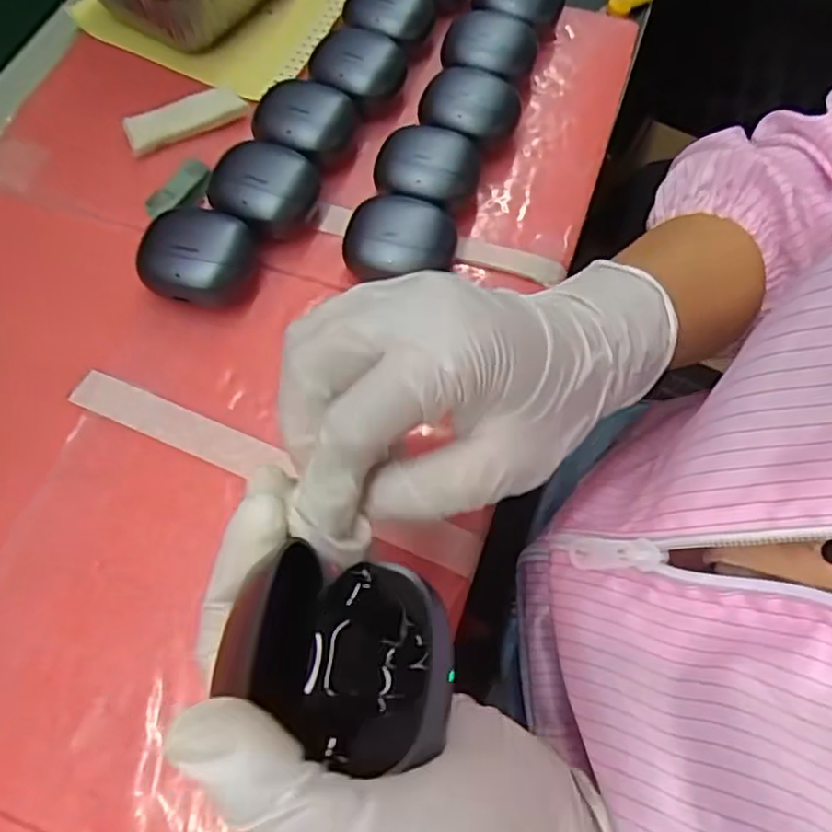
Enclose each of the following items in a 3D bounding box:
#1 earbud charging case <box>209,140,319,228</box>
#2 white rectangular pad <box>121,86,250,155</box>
[{"bbox_3d":[-0.081,-0.121,0.349,0.050,0.029,0.049,31,70,12],"label":"earbud charging case"},{"bbox_3d":[-0.134,-0.174,0.378,0.069,0.015,0.020,-24,69,-11],"label":"white rectangular pad"}]

